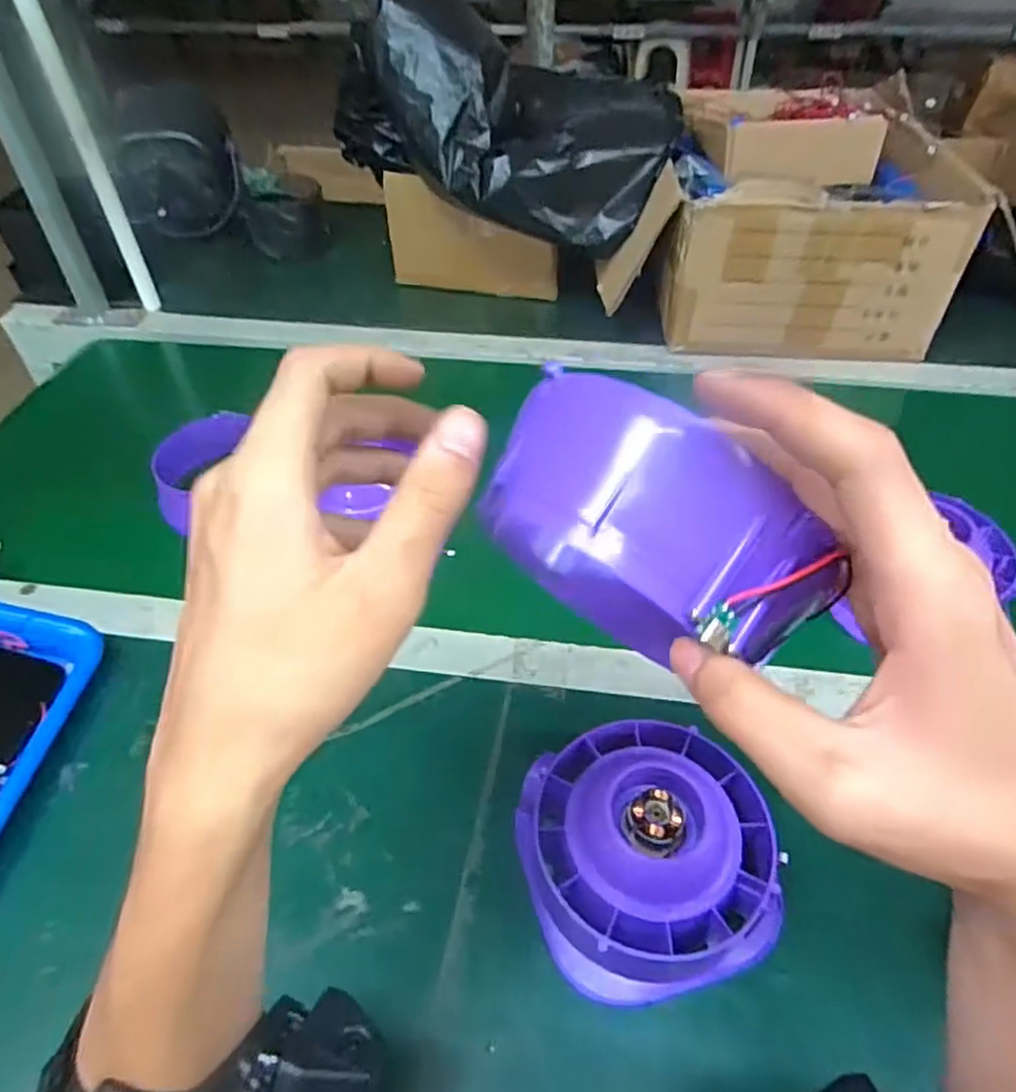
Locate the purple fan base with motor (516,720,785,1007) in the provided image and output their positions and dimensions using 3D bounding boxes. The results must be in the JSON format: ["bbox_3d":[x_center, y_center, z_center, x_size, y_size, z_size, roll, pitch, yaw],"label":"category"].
[{"bbox_3d":[0.075,0.165,0.382,0.122,0.080,0.129,0,46,0],"label":"purple fan base with motor"}]

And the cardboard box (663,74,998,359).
[{"bbox_3d":[0.349,-0.402,0.841,0.301,0.178,0.353,6,46,7],"label":"cardboard box"}]

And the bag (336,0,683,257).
[{"bbox_3d":[-0.029,-0.440,0.766,0.373,0.218,0.169,30,49,-4],"label":"bag"}]

